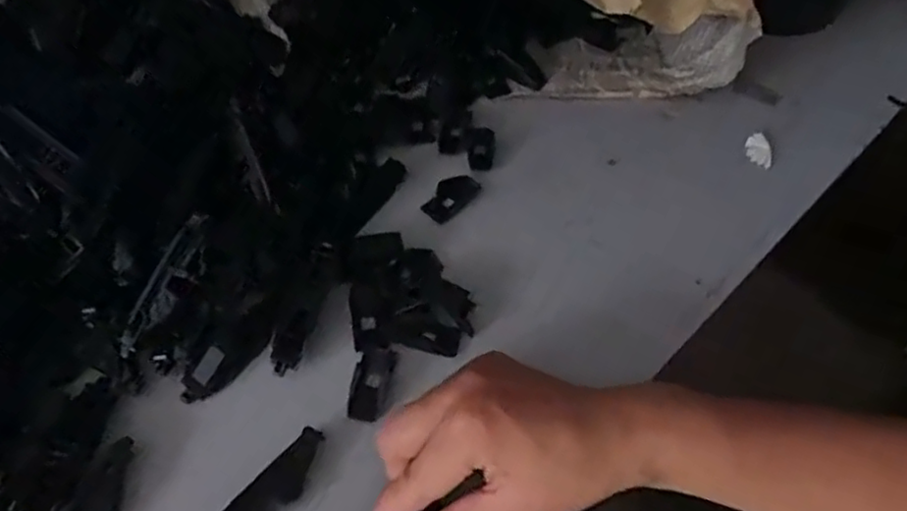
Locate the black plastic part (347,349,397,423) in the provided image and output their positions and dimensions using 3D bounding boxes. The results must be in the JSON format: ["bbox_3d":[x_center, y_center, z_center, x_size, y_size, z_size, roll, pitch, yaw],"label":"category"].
[{"bbox_3d":[-0.044,0.067,0.357,0.019,0.005,0.038,11,55,4],"label":"black plastic part"}]

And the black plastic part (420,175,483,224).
[{"bbox_3d":[-0.001,-0.038,0.424,0.021,0.006,0.041,34,60,19],"label":"black plastic part"}]

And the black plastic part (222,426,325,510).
[{"bbox_3d":[-0.091,0.117,0.318,0.018,0.012,0.080,35,60,19],"label":"black plastic part"}]

